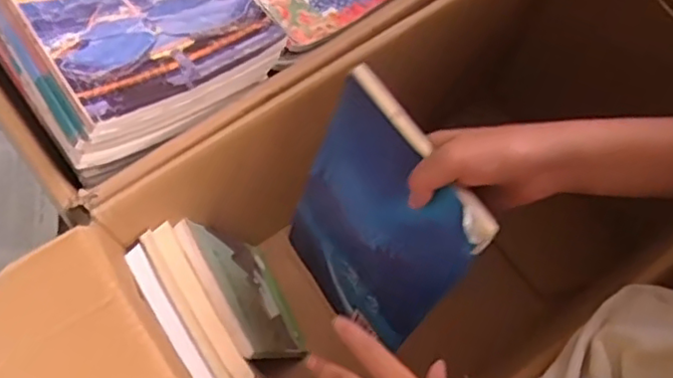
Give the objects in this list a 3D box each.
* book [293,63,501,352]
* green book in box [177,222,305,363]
[{"bbox_3d":[0.027,0.028,0.504,0.021,0.207,0.163,-19,63,-33],"label":"book"},{"bbox_3d":[-0.092,0.109,0.671,0.011,0.194,0.151,-32,70,4],"label":"green book in box"}]

